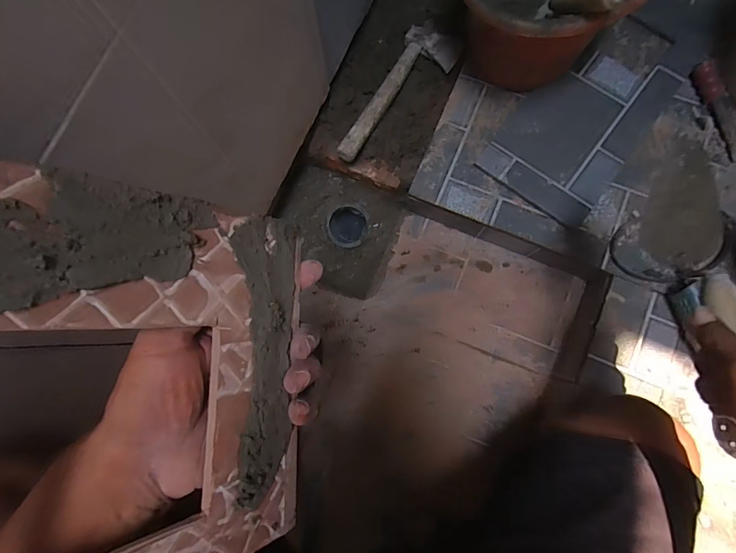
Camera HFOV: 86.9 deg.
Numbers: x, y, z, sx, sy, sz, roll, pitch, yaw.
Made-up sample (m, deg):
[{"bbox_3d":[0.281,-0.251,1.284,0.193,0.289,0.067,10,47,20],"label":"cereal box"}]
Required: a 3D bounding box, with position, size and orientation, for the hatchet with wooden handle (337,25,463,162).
[{"bbox_3d":[0.065,-0.336,0.725,0.107,0.032,0.320,27,84,3],"label":"hatchet with wooden handle"}]

